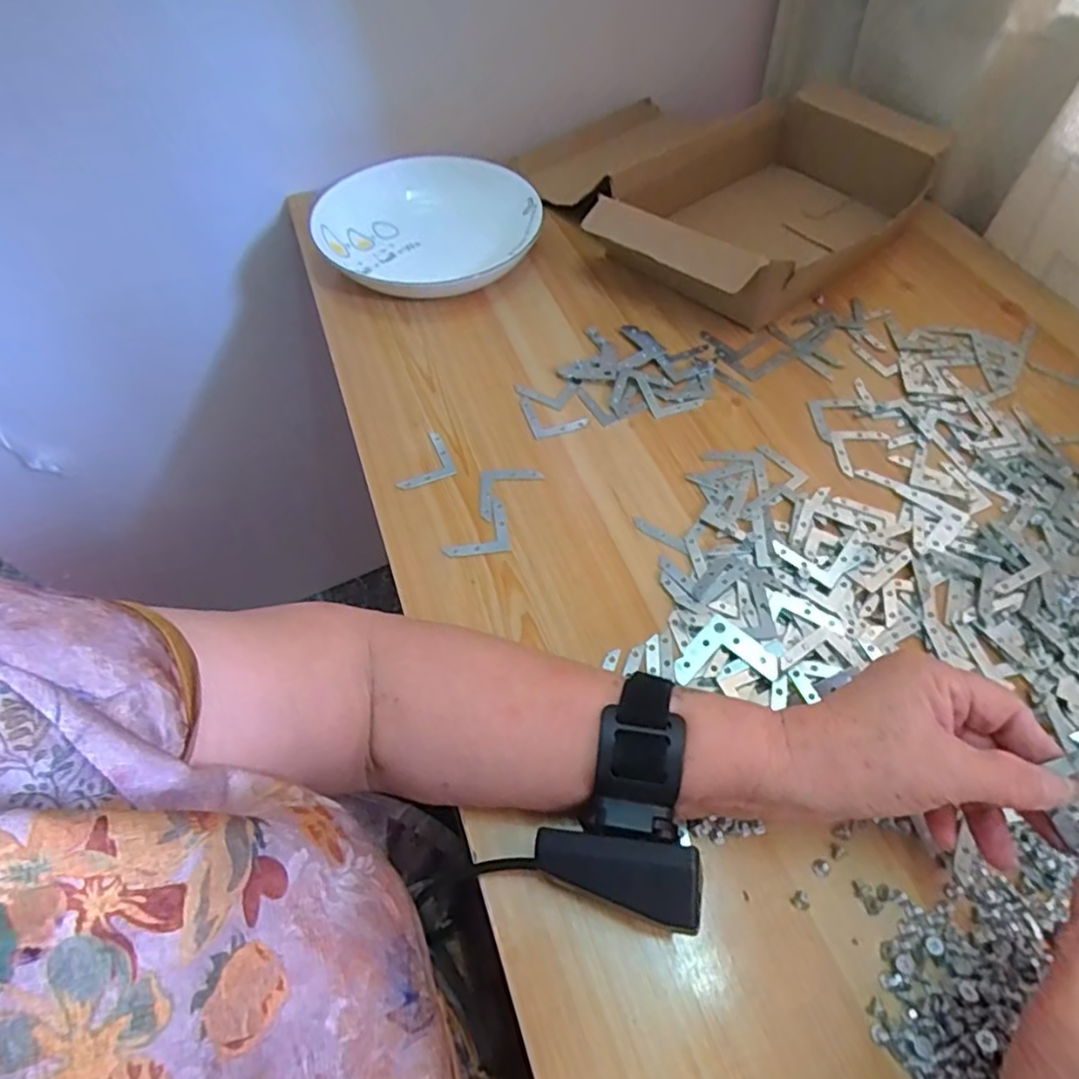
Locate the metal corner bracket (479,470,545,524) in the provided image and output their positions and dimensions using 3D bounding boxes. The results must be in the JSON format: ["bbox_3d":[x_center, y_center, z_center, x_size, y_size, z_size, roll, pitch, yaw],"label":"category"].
[{"bbox_3d":[-0.019,-0.030,0.422,0.041,0.004,0.041,0,56,-1],"label":"metal corner bracket"}]

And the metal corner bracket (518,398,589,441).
[{"bbox_3d":[0.009,-0.094,0.469,0.042,0.004,0.040,-17,58,-12],"label":"metal corner bracket"}]

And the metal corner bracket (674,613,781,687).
[{"bbox_3d":[0.102,0.071,0.348,0.044,0.004,0.044,-42,57,-12],"label":"metal corner bracket"}]

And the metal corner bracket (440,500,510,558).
[{"bbox_3d":[-0.041,-0.007,0.405,0.041,0.004,0.041,-4,56,-4],"label":"metal corner bracket"}]

